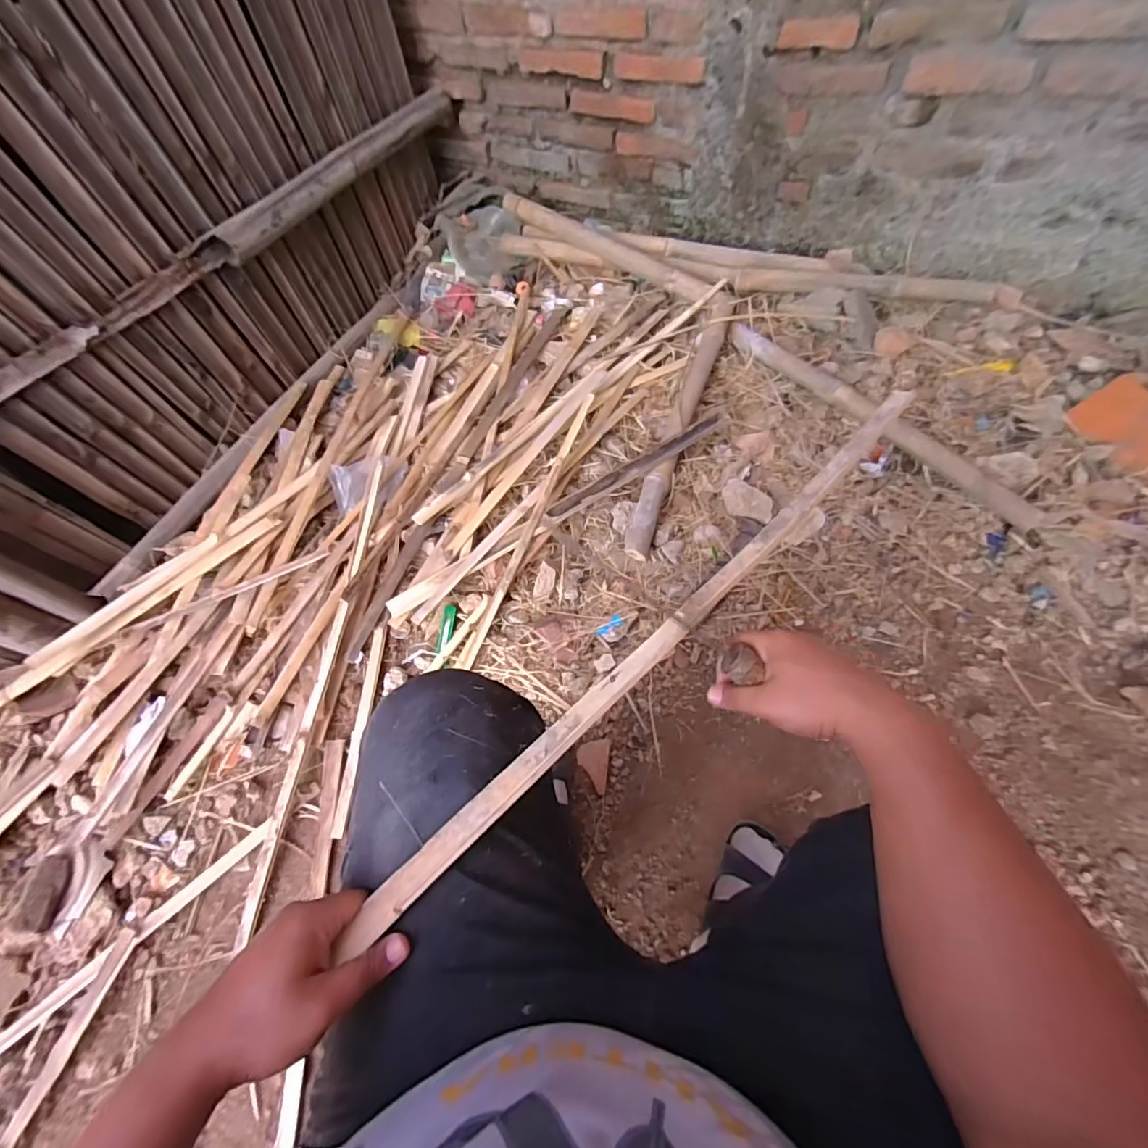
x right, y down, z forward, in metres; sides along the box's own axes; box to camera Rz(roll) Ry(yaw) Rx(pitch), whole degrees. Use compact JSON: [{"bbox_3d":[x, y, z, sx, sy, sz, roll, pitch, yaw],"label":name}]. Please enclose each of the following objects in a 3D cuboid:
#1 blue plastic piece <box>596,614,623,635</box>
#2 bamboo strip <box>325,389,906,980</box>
[{"bbox_3d":[0.059,0.088,0.855,0.049,0.005,0.021,-34,66,10],"label":"blue plastic piece"},{"bbox_3d":[0.093,0.044,0.441,0.678,0.014,0.029,-41,69,-14],"label":"bamboo strip"}]

